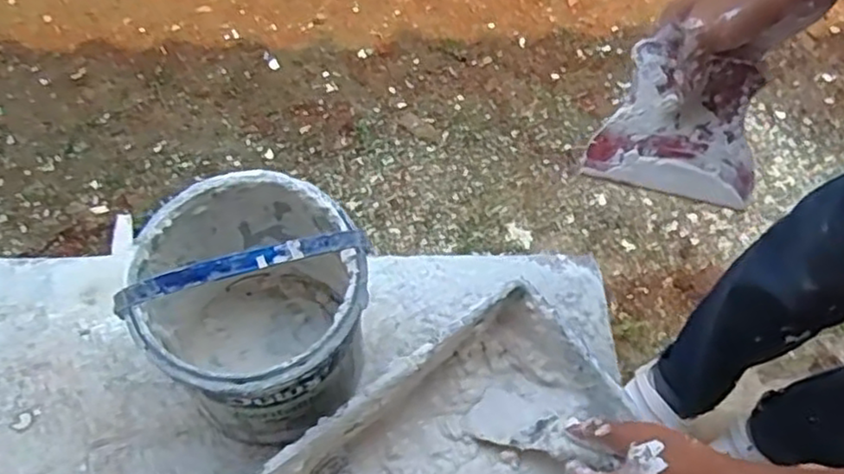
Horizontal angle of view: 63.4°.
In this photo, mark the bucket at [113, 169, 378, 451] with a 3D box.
[{"bbox_3d":[-0.116,0.041,0.483,0.145,0.247,0.150,1,64,-2],"label":"bucket"}]

